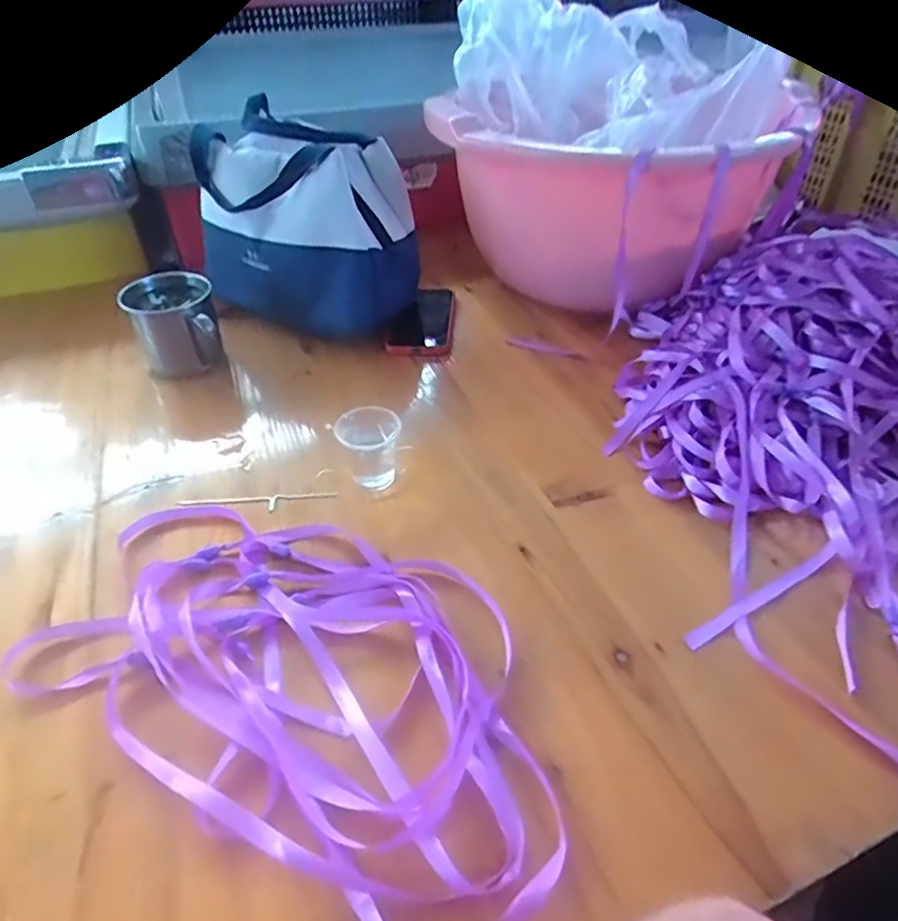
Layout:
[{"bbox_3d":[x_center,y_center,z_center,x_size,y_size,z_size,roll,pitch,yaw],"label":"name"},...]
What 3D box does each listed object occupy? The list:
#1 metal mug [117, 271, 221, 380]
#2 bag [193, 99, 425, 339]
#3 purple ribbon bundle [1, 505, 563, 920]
[{"bbox_3d":[-0.269,-0.129,0.591,0.076,0.078,0.082,-14,44,-16],"label":"metal mug"},{"bbox_3d":[-0.151,-0.252,0.649,0.212,0.181,0.136,25,47,24],"label":"bag"},{"bbox_3d":[-0.085,0.119,0.360,0.325,0.018,0.186,19,45,18],"label":"purple ribbon bundle"}]

